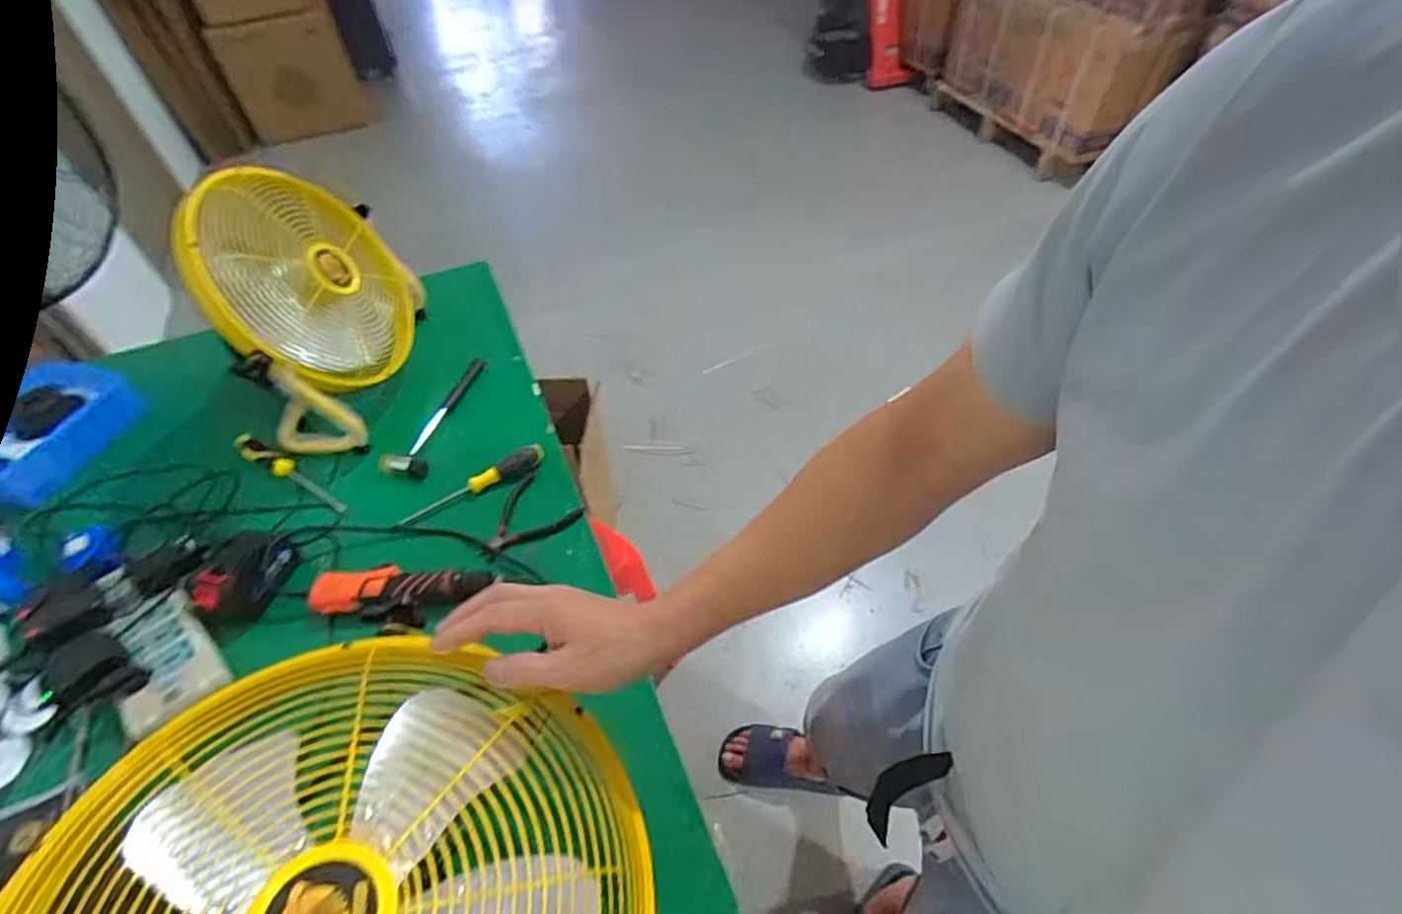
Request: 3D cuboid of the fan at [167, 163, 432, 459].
[{"bbox_3d":[-0.638,-0.243,0.975,0.192,0.348,0.380,-9,55,29],"label":"fan"}]

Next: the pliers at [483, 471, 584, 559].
[{"bbox_3d":[-0.251,0.091,0.887,0.106,0.020,0.134,30,57,25],"label":"pliers"}]

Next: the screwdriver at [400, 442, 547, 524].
[{"bbox_3d":[-0.332,0.042,0.925,0.219,0.028,0.042,-28,54,-20],"label":"screwdriver"}]

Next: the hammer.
[{"bbox_3d":[-0.435,-0.070,1.031,0.069,0.028,0.260,6,50,8],"label":"hammer"}]

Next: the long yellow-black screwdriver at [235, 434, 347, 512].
[{"bbox_3d":[-0.625,0.020,0.952,0.249,0.021,0.030,22,54,20],"label":"long yellow-black screwdriver"}]

